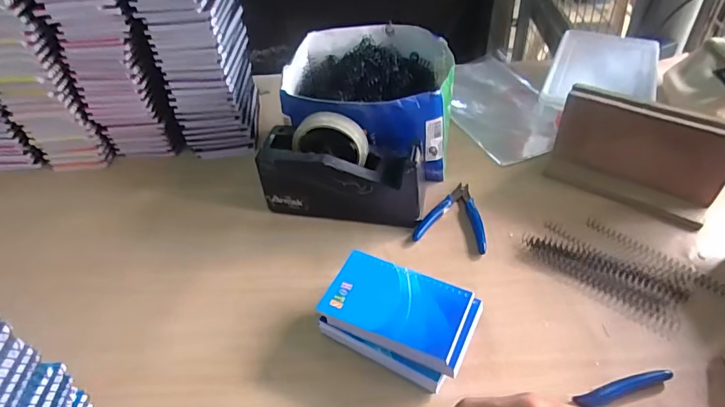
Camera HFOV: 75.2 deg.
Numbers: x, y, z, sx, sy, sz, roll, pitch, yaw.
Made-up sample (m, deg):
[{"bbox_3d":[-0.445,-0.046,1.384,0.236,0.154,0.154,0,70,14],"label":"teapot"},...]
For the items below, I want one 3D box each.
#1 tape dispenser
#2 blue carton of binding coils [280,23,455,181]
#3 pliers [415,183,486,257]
[{"bbox_3d":[-0.026,-0.043,0.601,0.206,0.121,0.084,11,46,16],"label":"tape dispenser"},{"bbox_3d":[0.010,-0.149,0.696,0.245,0.134,0.244,10,46,14],"label":"blue carton of binding coils"},{"bbox_3d":[0.124,0.013,0.615,0.087,0.008,0.113,11,46,16],"label":"pliers"}]

